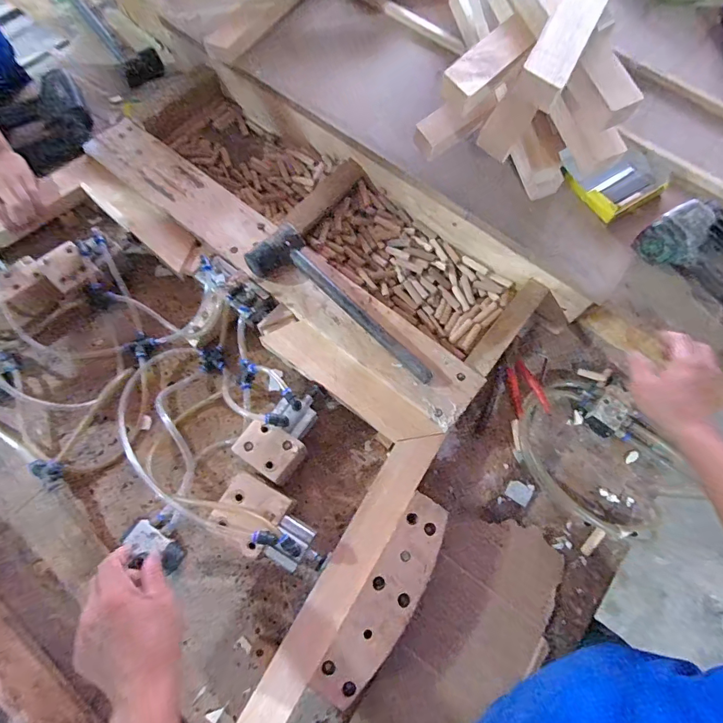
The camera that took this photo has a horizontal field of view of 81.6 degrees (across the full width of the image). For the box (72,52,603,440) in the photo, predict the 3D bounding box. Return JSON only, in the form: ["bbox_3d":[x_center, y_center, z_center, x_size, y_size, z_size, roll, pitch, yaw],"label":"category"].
[{"bbox_3d":[-0.076,-0.230,0.706,0.832,0.103,0.304,38,73,12],"label":"box"}]

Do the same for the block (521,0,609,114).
[{"bbox_3d":[0.260,-0.429,0.468,0.050,0.033,0.394,27,71,8],"label":"block"}]

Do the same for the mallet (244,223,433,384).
[{"bbox_3d":[-0.037,-0.070,0.624,0.088,0.057,0.319,-41,75,-15],"label":"mallet"}]

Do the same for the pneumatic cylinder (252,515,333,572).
[{"bbox_3d":[-0.084,0.230,0.522,0.088,0.052,0.051,33,72,10],"label":"pneumatic cylinder"}]

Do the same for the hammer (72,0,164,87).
[{"bbox_3d":[-0.541,-0.729,0.898,0.076,0.031,0.357,-33,74,-13],"label":"hammer"}]

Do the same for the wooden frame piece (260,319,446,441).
[{"bbox_3d":[-0.017,0.029,0.622,0.280,0.020,0.063,36,72,11],"label":"wooden frame piece"}]

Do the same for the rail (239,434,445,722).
[{"bbox_3d":[-0.023,0.270,0.521,0.053,0.021,0.421,30,71,9],"label":"rail"}]

